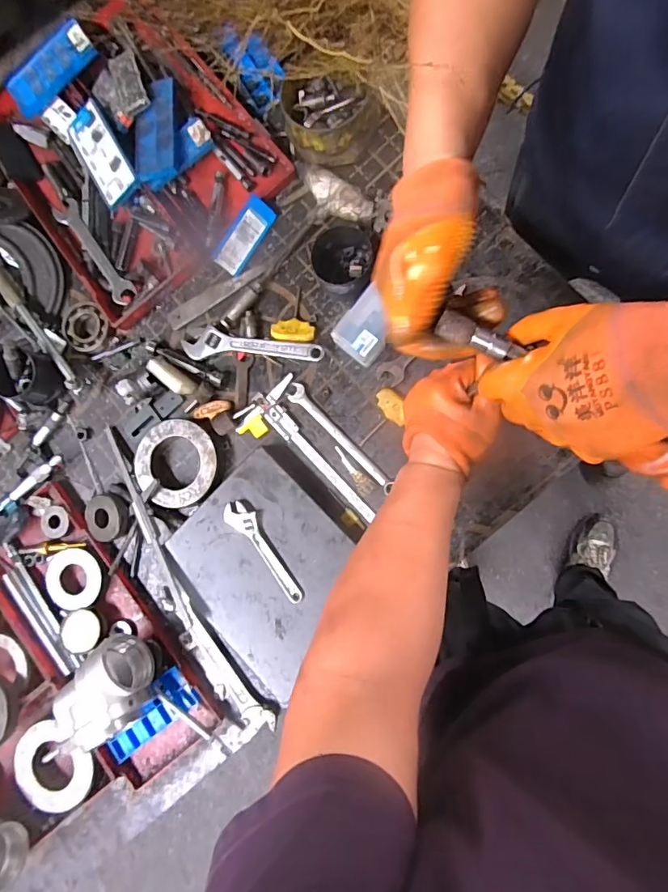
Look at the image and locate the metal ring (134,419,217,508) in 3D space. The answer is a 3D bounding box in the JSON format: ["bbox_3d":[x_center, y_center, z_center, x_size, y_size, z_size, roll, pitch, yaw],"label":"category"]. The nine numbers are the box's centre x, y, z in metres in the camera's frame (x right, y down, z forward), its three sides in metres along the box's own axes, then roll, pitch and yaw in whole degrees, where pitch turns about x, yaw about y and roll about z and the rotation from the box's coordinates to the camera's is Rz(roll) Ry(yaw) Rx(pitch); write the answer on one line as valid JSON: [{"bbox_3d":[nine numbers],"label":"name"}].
[{"bbox_3d":[-0.210,0.023,0.656,0.114,0.016,0.113,-1,87,10],"label":"metal ring"}]

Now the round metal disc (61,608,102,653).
[{"bbox_3d":[-0.332,0.242,0.652,0.056,0.004,0.051,-6,66,6],"label":"round metal disc"}]

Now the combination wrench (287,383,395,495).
[{"bbox_3d":[0.009,-0.012,0.630,0.181,0.012,0.023,44,94,9],"label":"combination wrench"}]

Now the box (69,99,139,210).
[{"bbox_3d":[-0.321,-0.401,0.694,0.059,0.031,0.137,-30,82,5],"label":"box"}]

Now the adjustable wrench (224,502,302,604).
[{"bbox_3d":[-0.083,0.128,0.611,0.033,0.013,0.143,-42,81,5],"label":"adjustable wrench"}]

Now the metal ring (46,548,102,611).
[{"bbox_3d":[-0.348,0.178,0.664,0.079,0.009,0.078,-1,87,10],"label":"metal ring"}]

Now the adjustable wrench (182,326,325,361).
[{"bbox_3d":[-0.109,-0.135,0.658,0.193,0.013,0.044,3,87,10],"label":"adjustable wrench"}]

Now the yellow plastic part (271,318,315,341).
[{"bbox_3d":[-0.054,-0.152,0.647,0.060,0.008,0.029,8,88,10],"label":"yellow plastic part"}]

